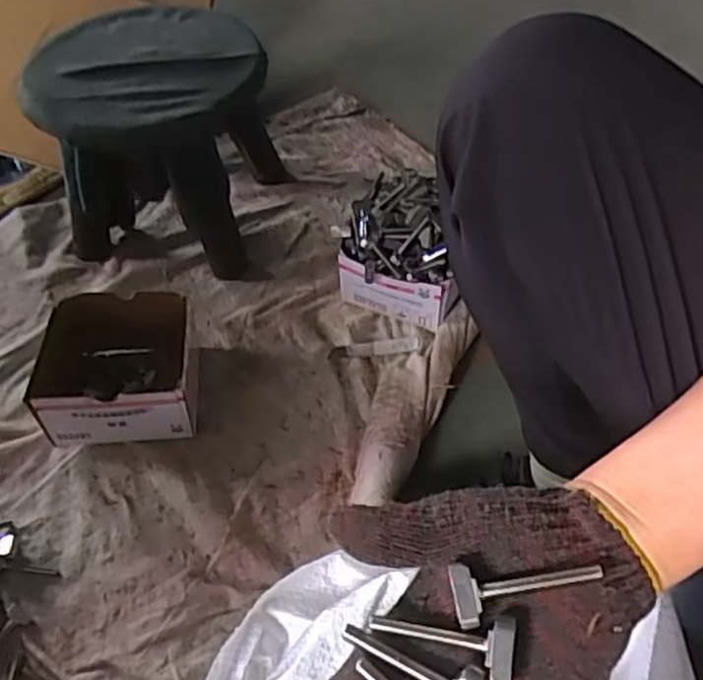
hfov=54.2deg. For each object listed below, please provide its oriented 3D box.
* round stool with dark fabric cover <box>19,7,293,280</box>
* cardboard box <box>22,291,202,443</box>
[{"bbox_3d":[-0.224,-0.239,0.844,0.228,0.225,0.236,-2,52,2],"label":"round stool with dark fabric cover"},{"bbox_3d":[-0.236,0.030,0.718,0.142,0.088,0.133,-5,52,0],"label":"cardboard box"}]

